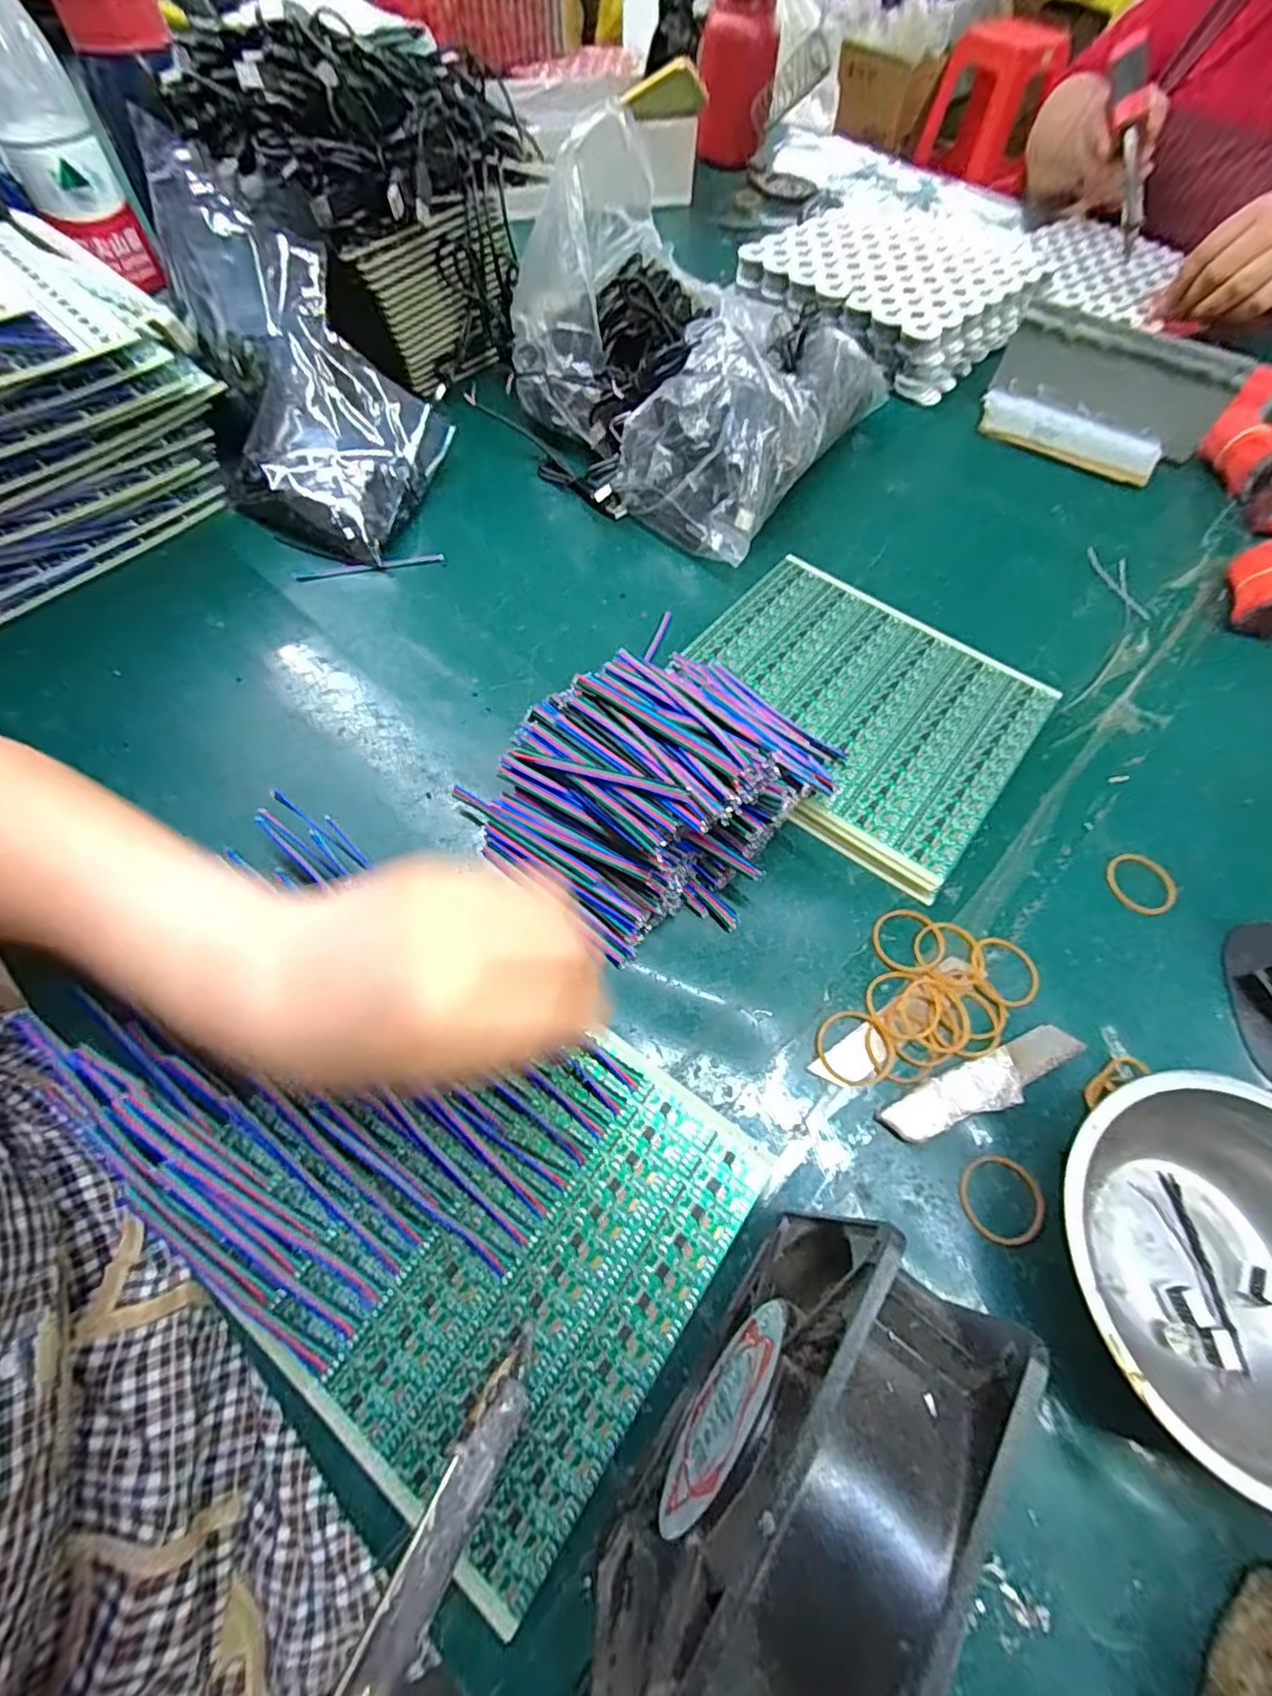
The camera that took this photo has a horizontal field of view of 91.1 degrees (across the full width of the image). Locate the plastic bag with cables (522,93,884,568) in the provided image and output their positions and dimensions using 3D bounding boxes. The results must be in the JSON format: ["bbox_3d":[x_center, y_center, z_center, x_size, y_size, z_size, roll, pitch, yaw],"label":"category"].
[{"bbox_3d":[0.019,-0.359,0.452,0.262,0.124,0.208,33,67,15],"label":"plastic bag with cables"}]

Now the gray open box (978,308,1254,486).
[{"bbox_3d":[0.364,-0.356,0.492,0.164,0.067,0.058,34,67,15],"label":"gray open box"}]

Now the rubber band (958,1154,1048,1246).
[{"bbox_3d":[0.151,0.145,0.257,0.034,0.004,0.032,0,63,-1],"label":"rubber band"}]

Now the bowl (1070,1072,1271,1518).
[{"bbox_3d":[0.215,0.155,0.231,0.115,0.041,0.123,0,63,-1],"label":"bowl"}]

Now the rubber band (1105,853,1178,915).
[{"bbox_3d":[0.267,0.019,0.329,0.033,0.005,0.034,0,63,-1],"label":"rubber band"}]

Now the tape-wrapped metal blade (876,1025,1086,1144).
[{"bbox_3d":[0.155,0.104,0.276,0.100,0.006,0.021,-20,65,-11],"label":"tape-wrapped metal blade"}]

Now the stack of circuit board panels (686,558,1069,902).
[{"bbox_3d":[0.128,-0.088,0.376,0.193,0.013,0.175,36,68,16],"label":"stack of circuit board panels"}]

